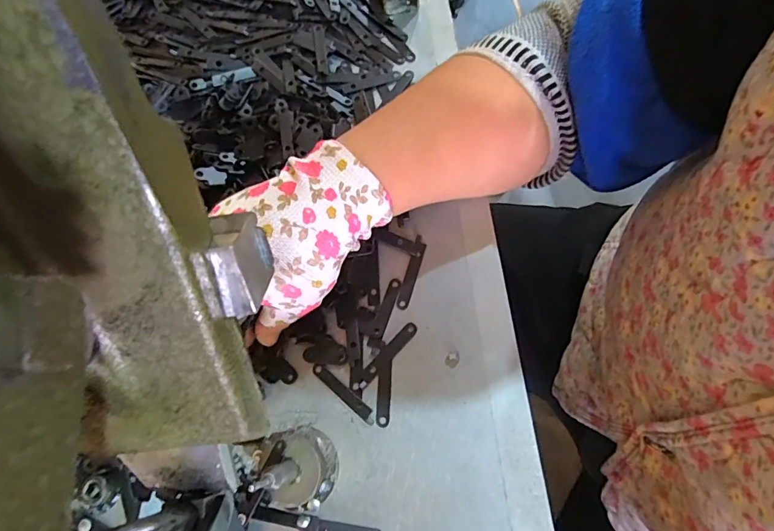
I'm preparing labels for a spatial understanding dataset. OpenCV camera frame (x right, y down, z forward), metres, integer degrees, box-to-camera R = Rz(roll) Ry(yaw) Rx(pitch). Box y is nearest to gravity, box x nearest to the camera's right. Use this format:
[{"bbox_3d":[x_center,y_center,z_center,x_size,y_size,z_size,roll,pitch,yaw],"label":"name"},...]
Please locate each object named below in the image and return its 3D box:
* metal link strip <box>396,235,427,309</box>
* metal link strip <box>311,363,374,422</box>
[{"bbox_3d":[0.018,0.005,0.315,0.009,0.004,0.053,16,75,11],"label":"metal link strip"},{"bbox_3d":[-0.031,0.083,0.293,0.048,0.004,0.008,37,80,15],"label":"metal link strip"}]

